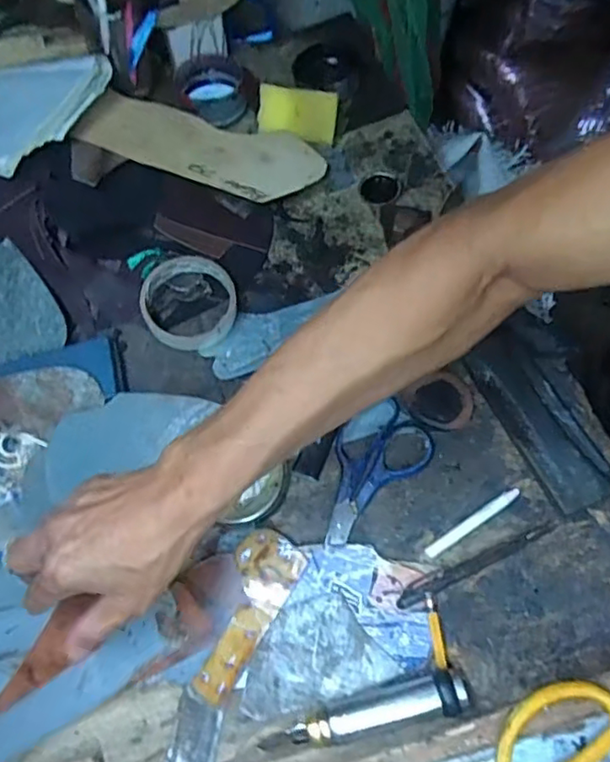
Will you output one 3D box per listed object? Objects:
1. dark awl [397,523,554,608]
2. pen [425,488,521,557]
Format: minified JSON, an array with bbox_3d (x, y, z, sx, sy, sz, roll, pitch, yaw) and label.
[{"bbox_3d":[0.125,0.132,0.444,0.128,0.012,0.013,-24,65,-10],"label":"dark awl"},{"bbox_3d":[0.127,0.106,0.459,0.084,0.010,0.010,-29,66,-12],"label":"pen"}]

